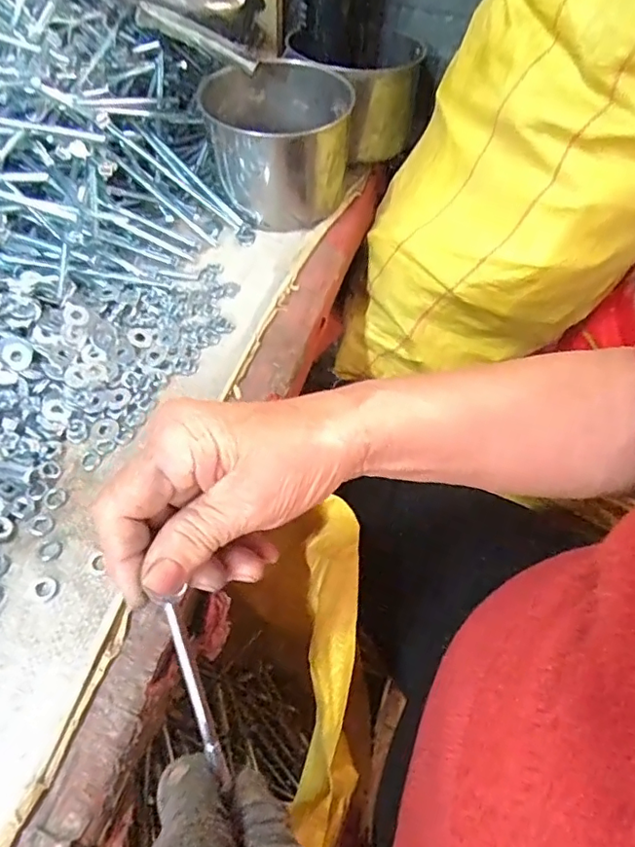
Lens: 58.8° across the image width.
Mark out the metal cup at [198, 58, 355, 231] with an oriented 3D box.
[{"bbox_3d":[-0.037,-0.261,0.537,0.124,0.110,0.124,2,52,-2],"label":"metal cup"}]

